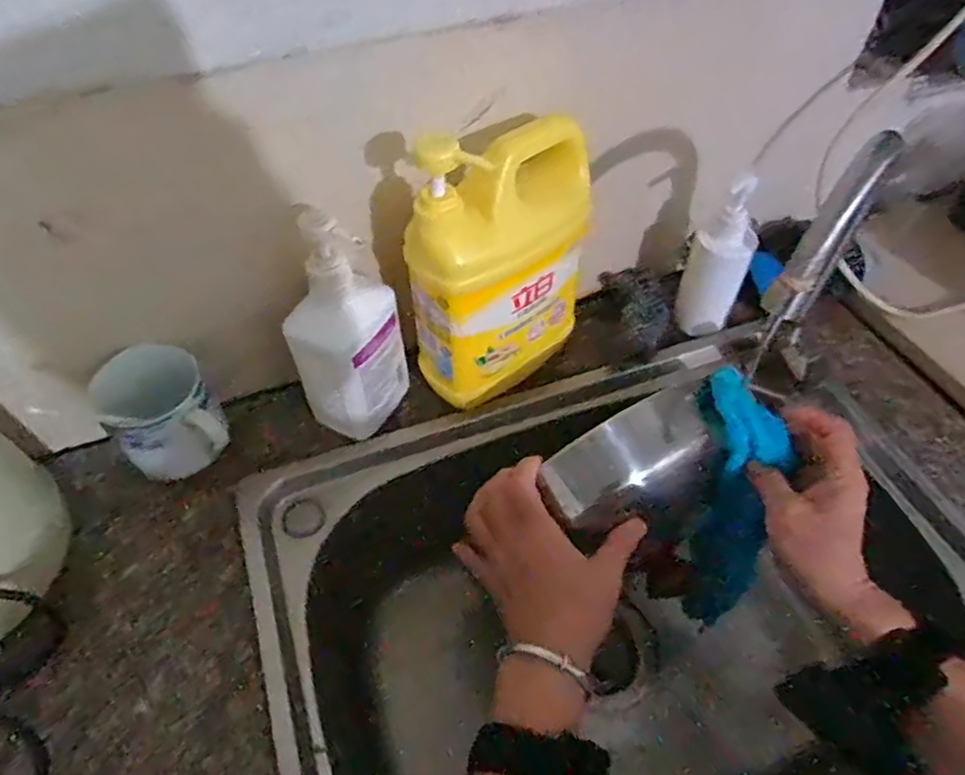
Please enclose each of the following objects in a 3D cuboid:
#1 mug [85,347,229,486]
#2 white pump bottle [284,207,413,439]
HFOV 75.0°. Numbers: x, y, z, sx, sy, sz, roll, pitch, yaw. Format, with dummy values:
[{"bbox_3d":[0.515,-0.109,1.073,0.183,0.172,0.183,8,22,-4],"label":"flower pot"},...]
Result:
[{"bbox_3d":[-0.241,0.020,0.474,0.075,0.073,0.069,-28,55,-20],"label":"mug"},{"bbox_3d":[-0.105,-0.046,0.483,0.055,0.179,0.075,21,54,17],"label":"white pump bottle"}]

